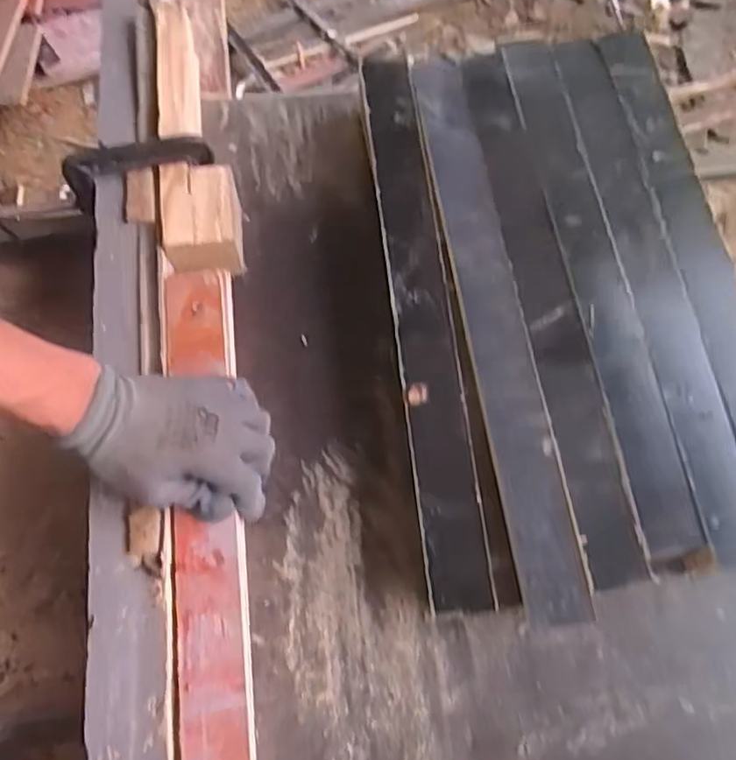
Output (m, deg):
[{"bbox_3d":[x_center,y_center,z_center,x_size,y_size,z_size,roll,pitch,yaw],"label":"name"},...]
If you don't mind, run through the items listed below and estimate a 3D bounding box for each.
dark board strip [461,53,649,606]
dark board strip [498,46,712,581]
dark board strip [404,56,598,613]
[{"bbox_3d":[0.149,-0.079,0.528,0.049,0.012,0.486,-8,71,-4],"label":"dark board strip"},{"bbox_3d":[0.193,-0.090,0.534,0.052,0.020,0.491,-8,72,-3],"label":"dark board strip"},{"bbox_3d":[0.102,-0.066,0.515,0.054,0.013,0.501,-8,71,-4],"label":"dark board strip"}]

